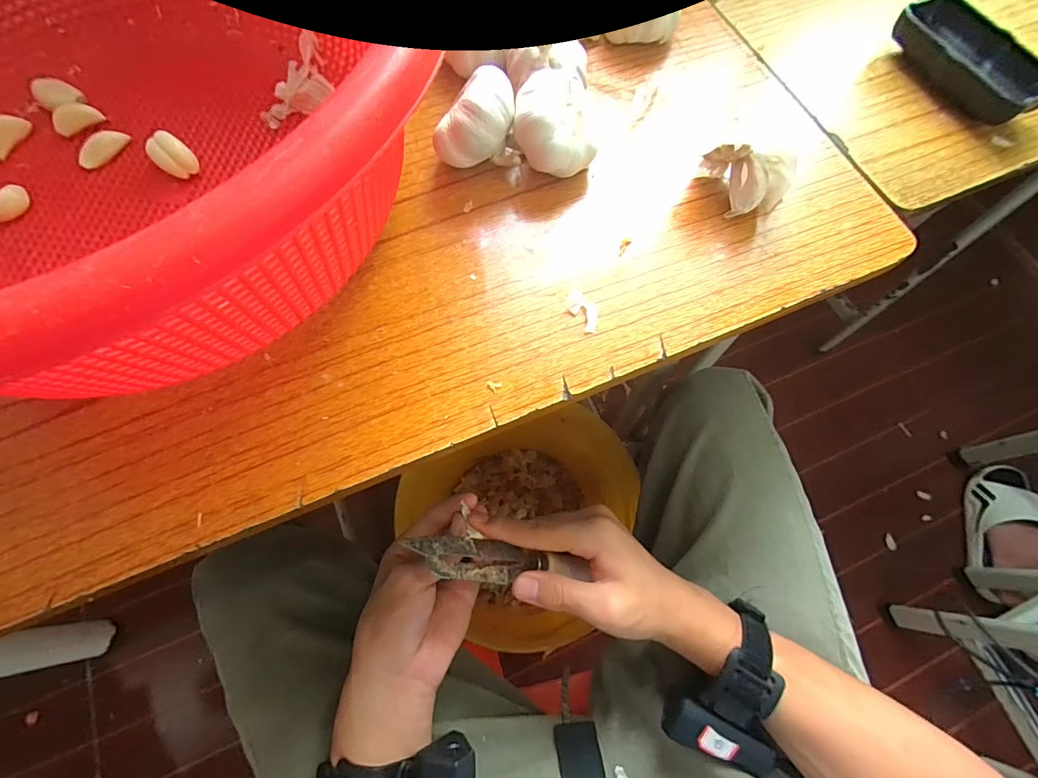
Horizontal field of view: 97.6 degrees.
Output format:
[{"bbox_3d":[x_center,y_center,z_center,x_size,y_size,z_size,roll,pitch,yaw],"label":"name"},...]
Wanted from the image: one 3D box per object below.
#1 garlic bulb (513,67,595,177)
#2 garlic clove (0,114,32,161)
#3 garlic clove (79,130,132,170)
[{"bbox_3d":[0.021,-0.152,0.269,0.045,0.045,0.041,1,70,-2],"label":"garlic bulb"},{"bbox_3d":[-0.305,-0.150,0.268,0.009,0.017,0.029,28,72,8],"label":"garlic clove"},{"bbox_3d":[-0.247,-0.143,0.270,0.008,0.013,0.030,42,74,12],"label":"garlic clove"}]

